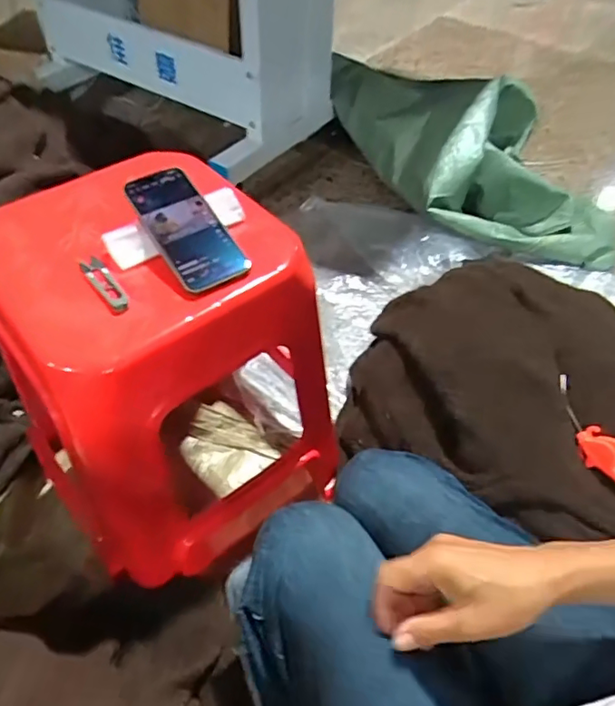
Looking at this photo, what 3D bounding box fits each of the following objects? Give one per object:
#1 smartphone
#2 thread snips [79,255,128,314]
[{"bbox_3d":[-0.130,-0.135,0.586,0.073,0.010,0.160,-29,72,-23],"label":"smartphone"},{"bbox_3d":[-0.207,-0.071,0.566,0.022,0.005,0.089,-30,57,-25],"label":"thread snips"}]

